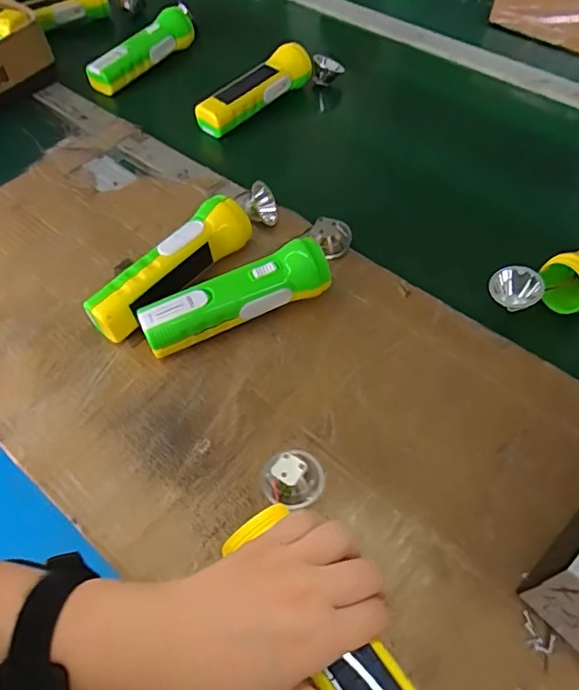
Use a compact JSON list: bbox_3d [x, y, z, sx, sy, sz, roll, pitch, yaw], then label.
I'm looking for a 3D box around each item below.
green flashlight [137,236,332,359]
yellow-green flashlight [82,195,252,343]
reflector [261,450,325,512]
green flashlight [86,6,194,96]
[{"bbox_3d":[-0.047,-0.040,0.450,0.168,0.045,0.046,-20,57,-13],"label":"green flashlight"},{"bbox_3d":[-0.106,-0.071,0.466,0.046,0.050,0.174,35,62,22],"label":"yellow-green flashlight"},{"bbox_3d":[0.002,0.093,0.368,0.044,0.025,0.038,-6,55,-4],"label":"reflector"},{"bbox_3d":[-0.202,-0.406,0.717,0.041,0.048,0.173,34,62,22],"label":"green flashlight"}]

